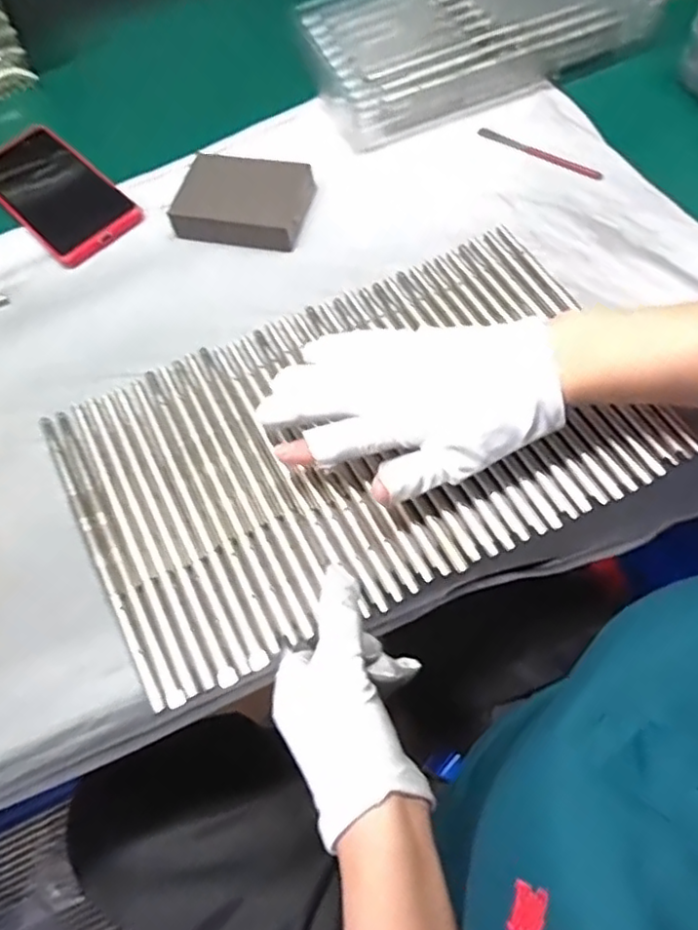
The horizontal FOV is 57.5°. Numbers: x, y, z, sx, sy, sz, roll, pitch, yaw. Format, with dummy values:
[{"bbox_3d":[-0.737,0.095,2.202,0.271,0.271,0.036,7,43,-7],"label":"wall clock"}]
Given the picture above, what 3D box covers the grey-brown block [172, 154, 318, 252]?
[{"bbox_3d":[-0.081,-0.206,0.496,0.100,0.028,0.070,13,66,11],"label":"grey-brown block"}]

